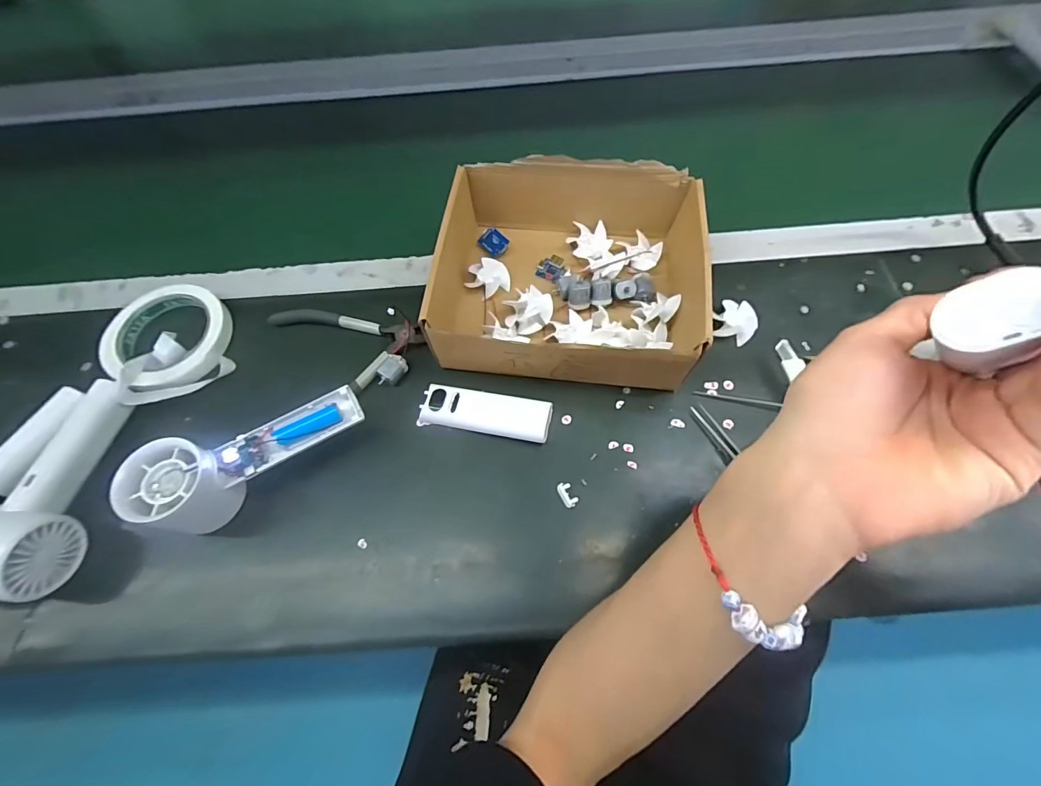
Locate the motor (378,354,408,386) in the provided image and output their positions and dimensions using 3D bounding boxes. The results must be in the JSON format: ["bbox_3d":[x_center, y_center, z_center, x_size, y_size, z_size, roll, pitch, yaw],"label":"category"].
[{"bbox_3d":[-0.110,-0.019,0.377,0.018,0.013,0.027,28,67,15],"label":"motor"}]

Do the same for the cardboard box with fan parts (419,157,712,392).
[{"bbox_3d":[0.042,-0.107,0.383,0.208,0.076,0.186,4,63,4],"label":"cardboard box with fan parts"}]

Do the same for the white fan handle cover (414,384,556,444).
[{"bbox_3d":[-0.028,0.014,0.361,0.103,0.014,0.037,8,64,6],"label":"white fan handle cover"}]

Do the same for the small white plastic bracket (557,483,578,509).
[{"bbox_3d":[0.035,0.076,0.334,0.011,0.004,0.019,-27,66,-9],"label":"small white plastic bracket"}]

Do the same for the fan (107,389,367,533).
[{"bbox_3d":[-0.194,0.041,0.327,0.154,0.059,0.057,-34,67,-14],"label":"fan"}]

